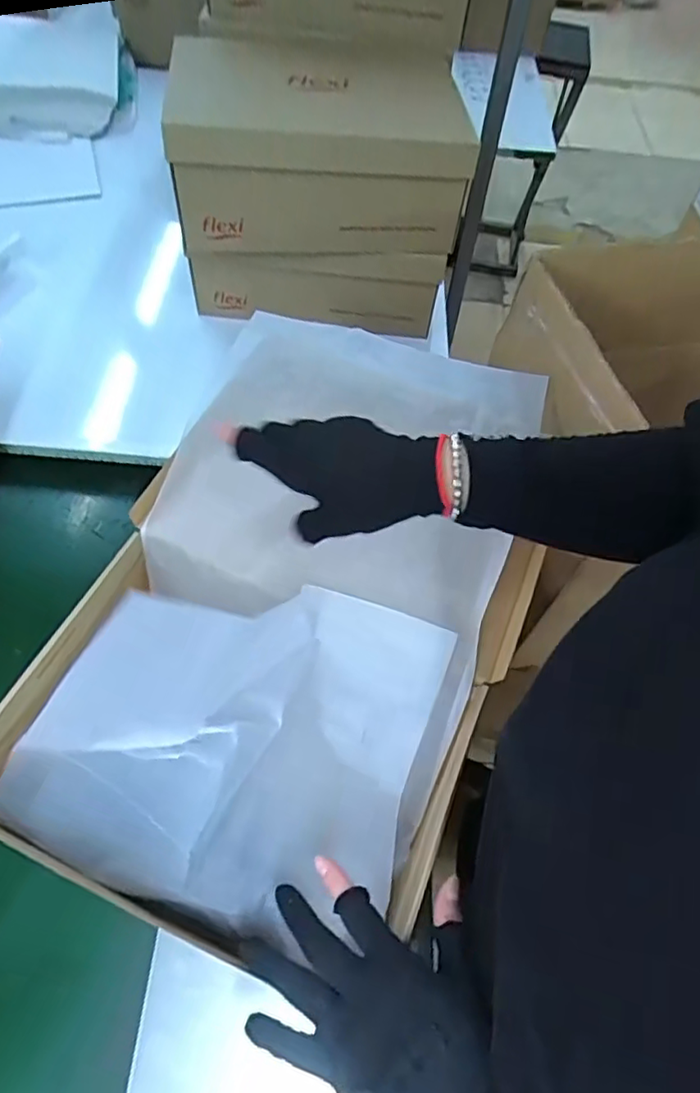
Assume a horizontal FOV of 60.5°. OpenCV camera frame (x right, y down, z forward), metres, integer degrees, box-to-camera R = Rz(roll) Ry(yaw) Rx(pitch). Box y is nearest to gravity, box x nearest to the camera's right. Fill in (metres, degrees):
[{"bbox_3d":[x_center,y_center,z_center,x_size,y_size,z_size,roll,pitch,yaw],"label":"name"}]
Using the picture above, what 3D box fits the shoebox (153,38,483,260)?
[{"bbox_3d":[-0.036,-0.513,0.778,0.339,0.145,0.254,0,59,-4],"label":"shoebox"}]

